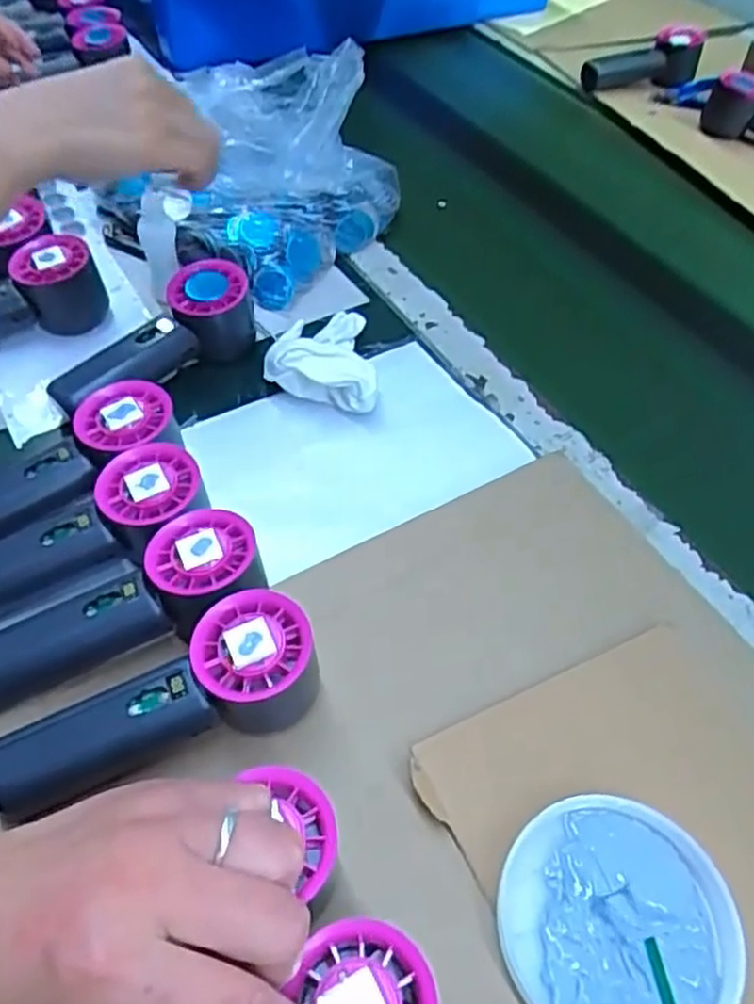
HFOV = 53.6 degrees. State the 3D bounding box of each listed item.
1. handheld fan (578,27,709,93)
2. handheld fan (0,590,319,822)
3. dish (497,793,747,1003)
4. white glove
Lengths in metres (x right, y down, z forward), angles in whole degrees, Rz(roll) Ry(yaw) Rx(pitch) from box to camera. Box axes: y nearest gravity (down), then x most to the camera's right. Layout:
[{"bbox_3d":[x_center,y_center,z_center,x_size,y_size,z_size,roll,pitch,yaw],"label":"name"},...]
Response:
[{"bbox_3d":[0.329,-0.535,0.916,0.135,0.050,0.070,-25,56,-21],"label":"handheld fan"},{"bbox_3d":[-0.106,0.097,0.360,0.154,0.054,0.054,-17,54,-16],"label":"handheld fan"},{"bbox_3d":[0.106,0.184,0.327,0.101,0.016,0.098,1,51,-2],"label":"dish"},{"bbox_3d":[-0.035,-0.111,0.541,0.079,0.046,0.101,8,51,4],"label":"white glove"}]

